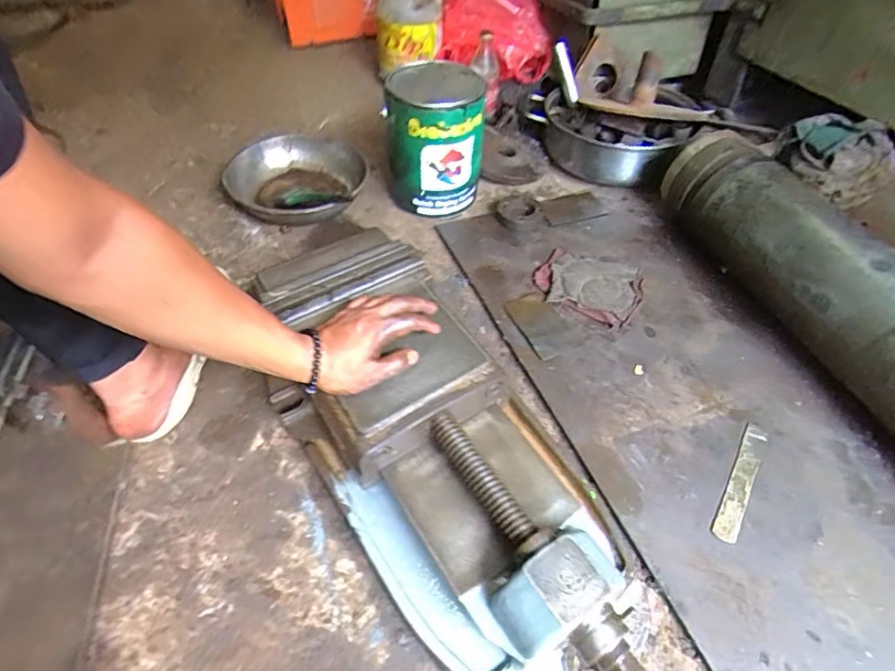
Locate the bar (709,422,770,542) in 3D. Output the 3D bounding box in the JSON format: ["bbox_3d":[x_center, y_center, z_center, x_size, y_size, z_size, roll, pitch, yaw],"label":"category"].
[{"bbox_3d":[0.343,0.168,0.594,0.028,0.006,0.165,27,53,22],"label":"bar"}]

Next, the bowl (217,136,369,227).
[{"bbox_3d":[-0.265,-0.287,0.960,0.243,0.081,0.243,0,48,0],"label":"bowl"}]

